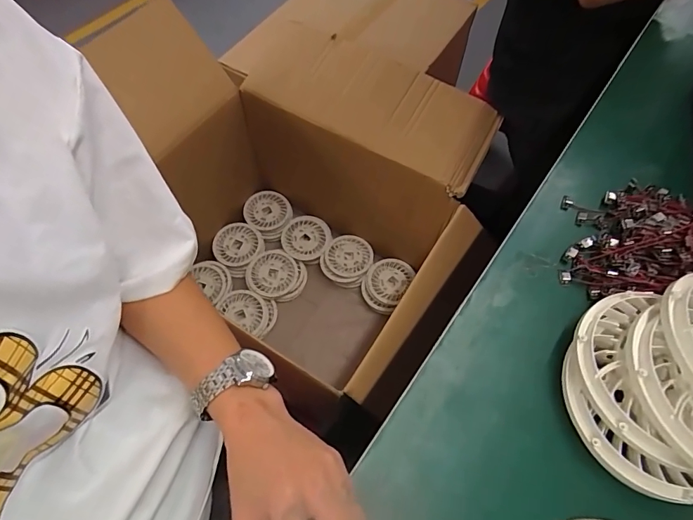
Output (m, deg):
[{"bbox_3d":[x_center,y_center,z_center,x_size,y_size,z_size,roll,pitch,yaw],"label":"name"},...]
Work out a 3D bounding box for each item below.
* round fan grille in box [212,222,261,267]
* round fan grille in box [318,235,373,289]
[{"bbox_3d":[-0.311,-0.044,1.121,0.125,0.016,0.129,0,63,-1],"label":"round fan grille in box"},{"bbox_3d":[0.003,0.004,1.178,0.139,0.055,0.148,22,57,16],"label":"round fan grille in box"}]

